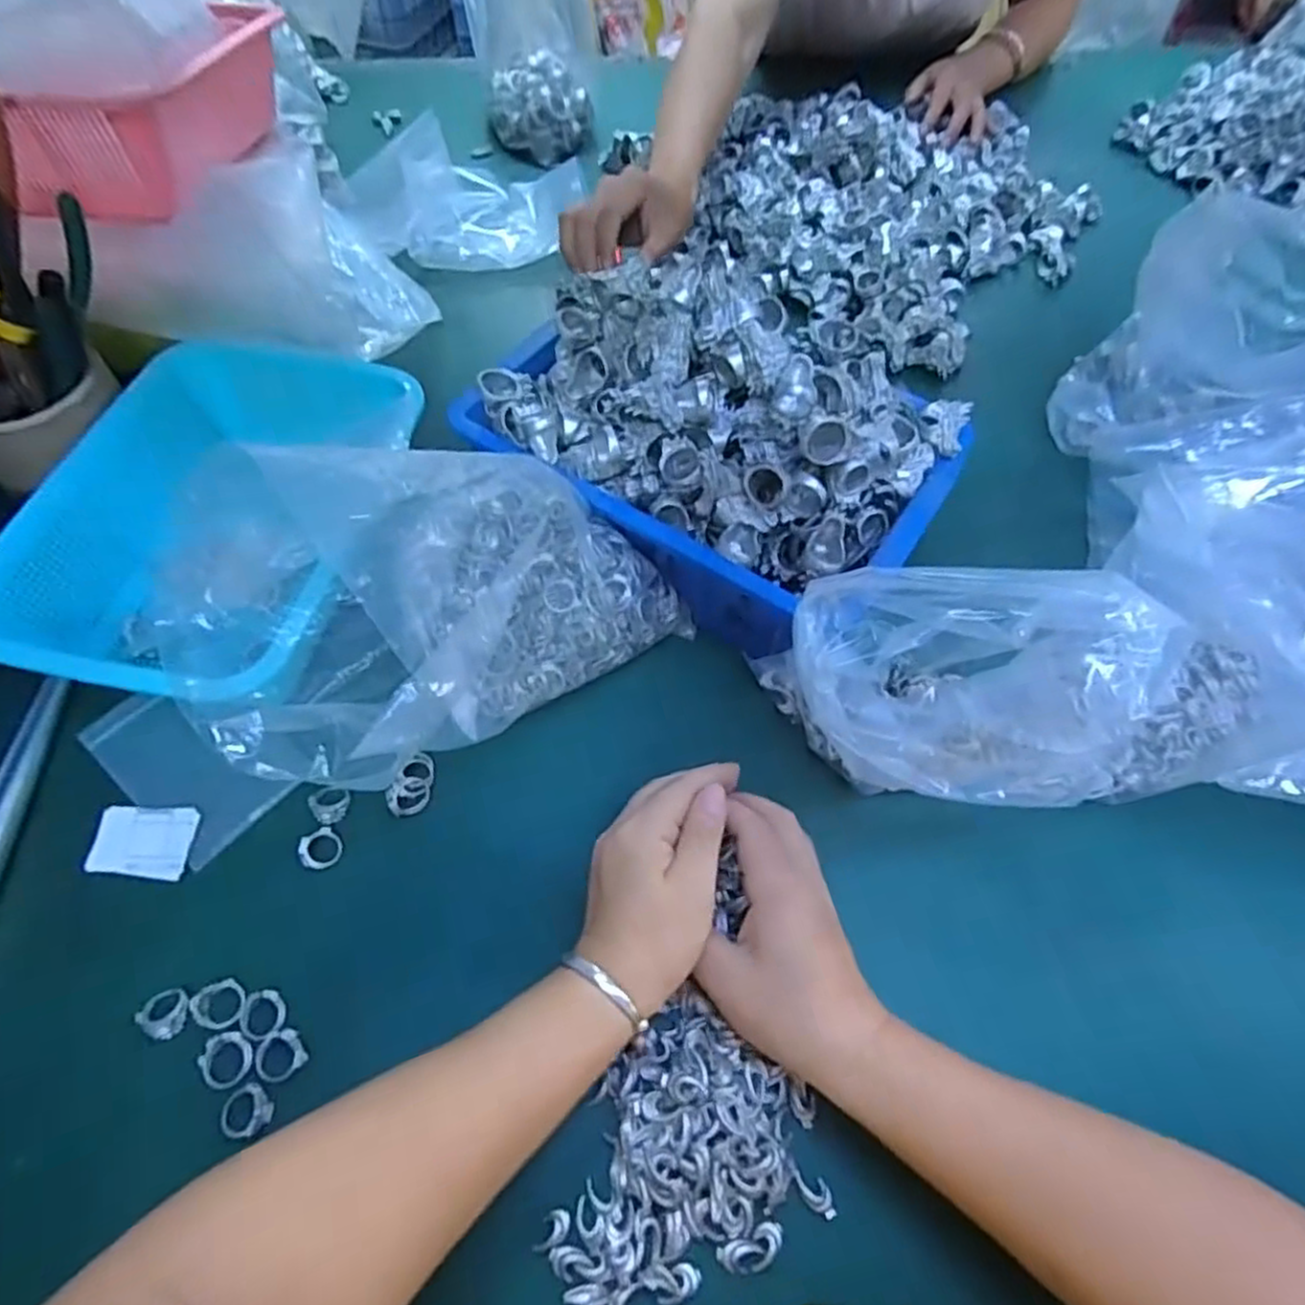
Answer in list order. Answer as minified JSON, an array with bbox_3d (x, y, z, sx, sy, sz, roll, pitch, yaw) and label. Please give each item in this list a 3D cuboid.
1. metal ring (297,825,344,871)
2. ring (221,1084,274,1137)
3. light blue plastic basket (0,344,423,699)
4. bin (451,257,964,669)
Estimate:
[{"bbox_3d":[-0.186,0.111,0.412,0.021,0.006,0.022,1,59,-1],"label":"metal ring"},{"bbox_3d":[-0.193,0.219,0.348,0.022,0.004,0.020,1,59,-1],"label":"ring"},{"bbox_3d":[-0.273,-0.090,0.472,0.211,0.055,0.264,10,59,5],"label":"light blue plastic basket"},{"bbox_3d":[0.041,-0.145,0.481,0.293,0.154,0.196,28,63,15],"label":"bin"}]

